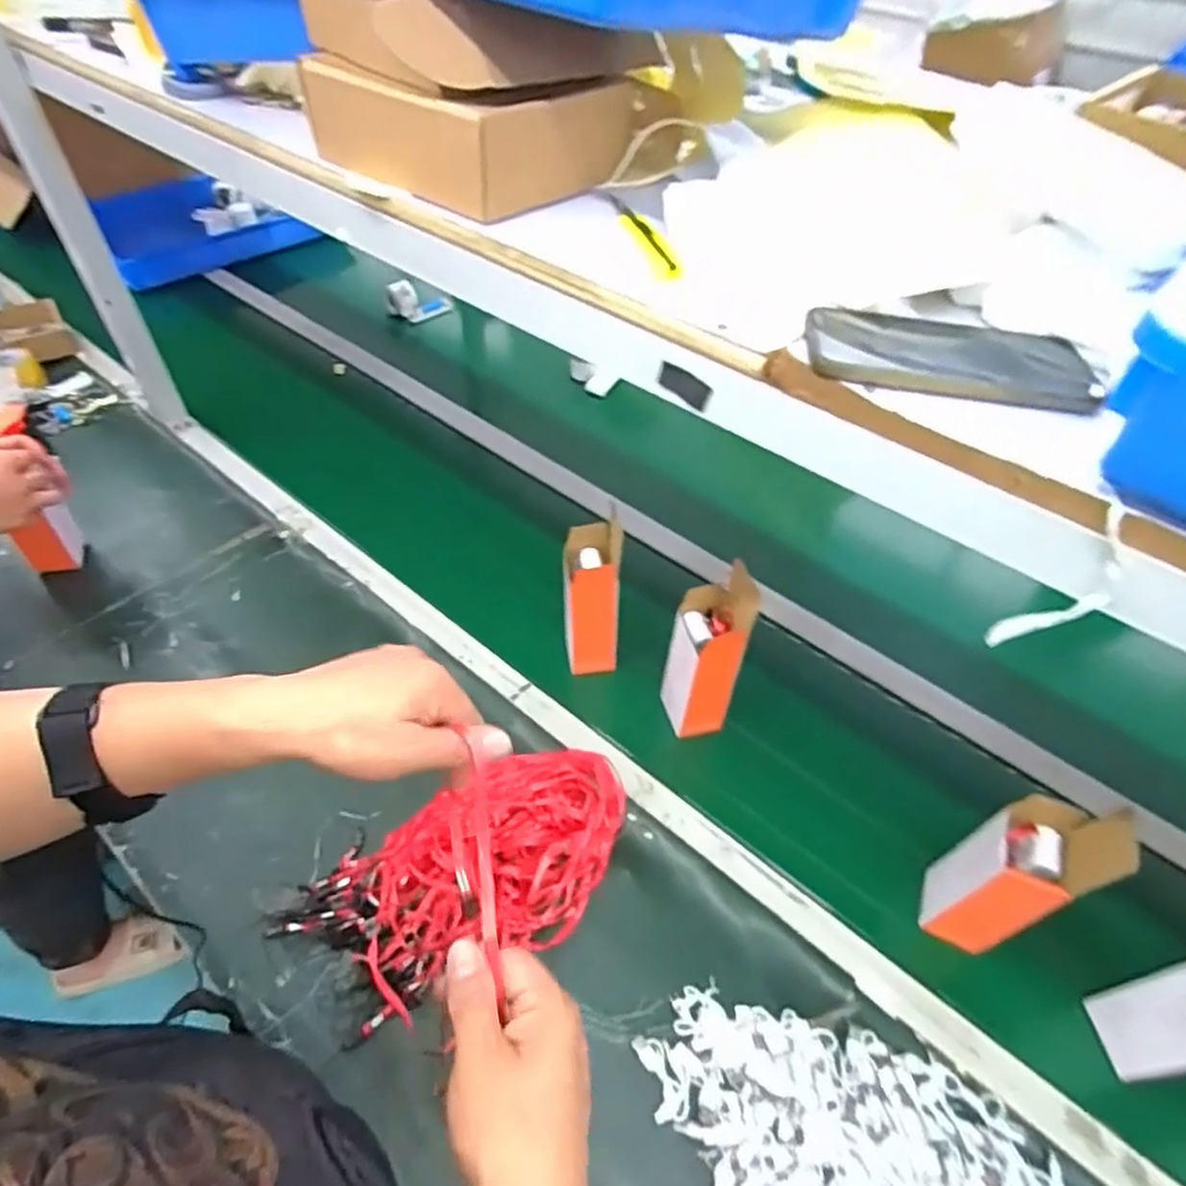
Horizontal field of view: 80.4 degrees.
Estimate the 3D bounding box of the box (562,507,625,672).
[{"bbox_3d":[-0.004,0.018,0.862,0.068,0.202,0.089,1,49,-1],"label":"box"}]

